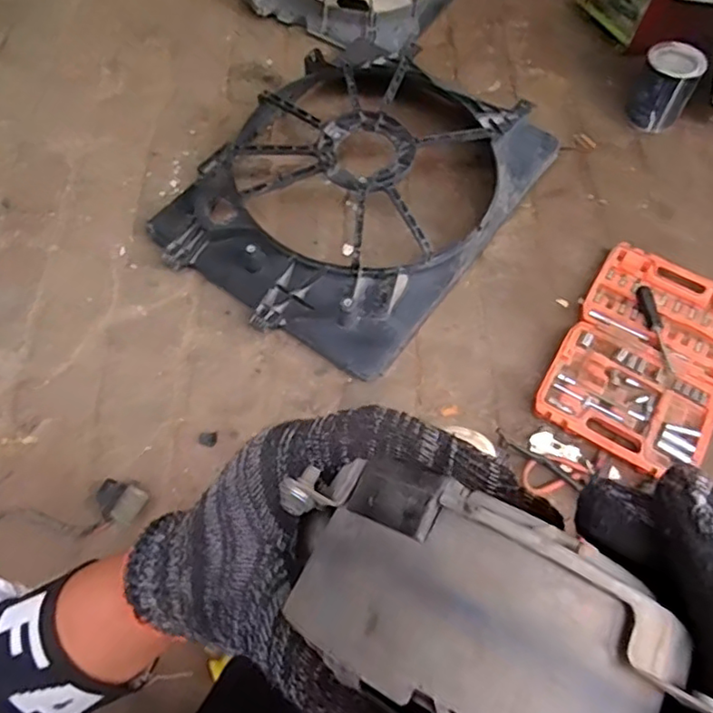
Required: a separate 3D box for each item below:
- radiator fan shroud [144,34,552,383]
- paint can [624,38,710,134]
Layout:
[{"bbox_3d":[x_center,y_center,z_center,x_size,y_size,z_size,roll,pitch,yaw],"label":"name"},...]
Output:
[{"bbox_3d":[0.007,-0.319,1.068,0.493,0.115,0.646,35,68,13],"label":"radiator fan shroud"},{"bbox_3d":[0.596,-0.520,1.182,0.103,0.137,0.110,1,64,-2],"label":"paint can"}]

